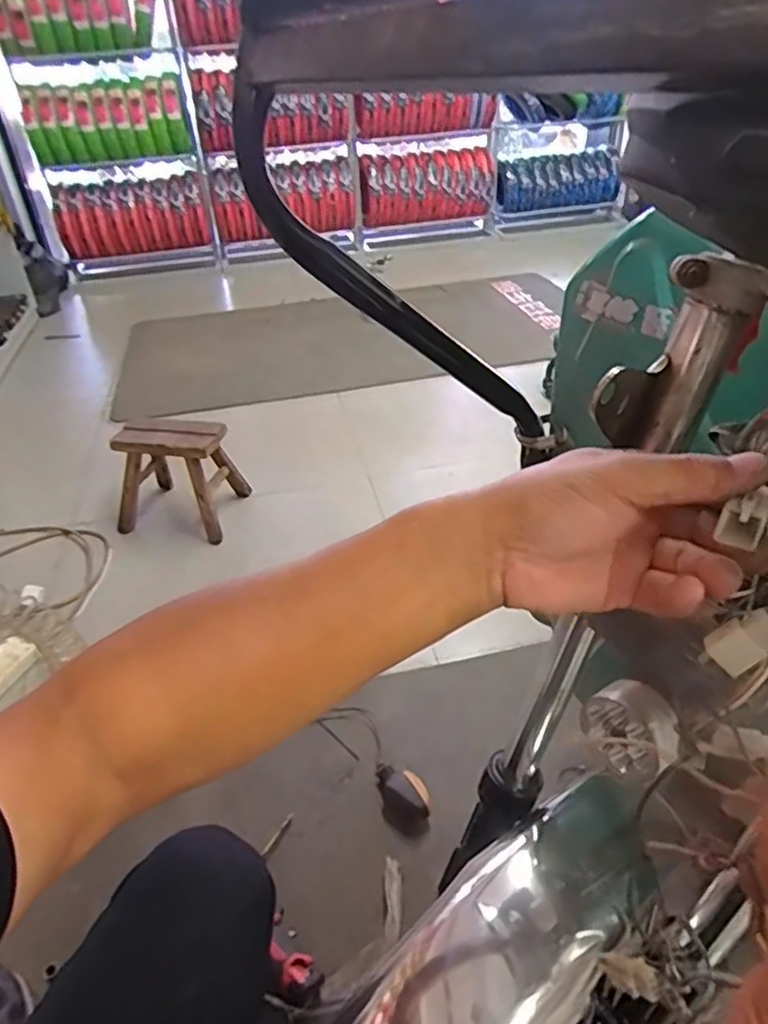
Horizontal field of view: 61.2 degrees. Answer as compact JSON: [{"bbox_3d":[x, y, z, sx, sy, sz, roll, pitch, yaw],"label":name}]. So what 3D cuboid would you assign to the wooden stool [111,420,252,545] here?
[{"bbox_3d":[-0.543,-0.103,1.712,0.280,0.273,0.231,6,38,13],"label":"wooden stool"}]

